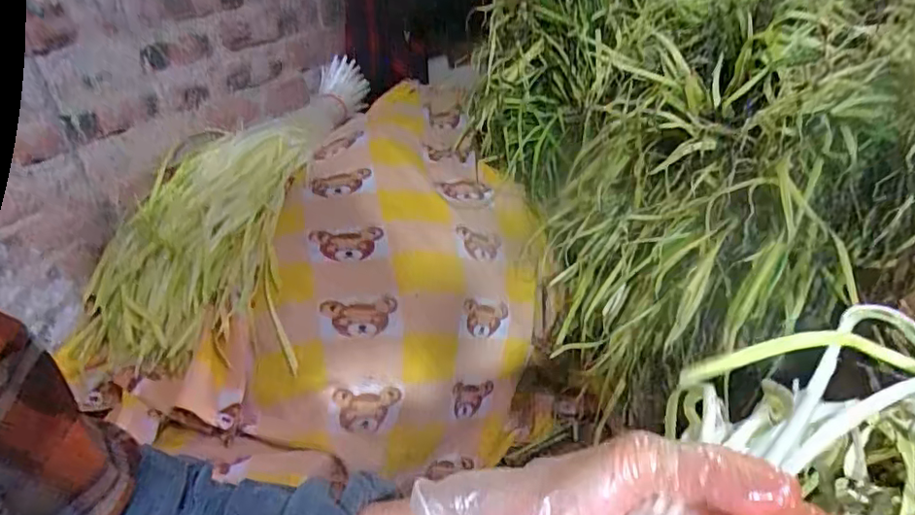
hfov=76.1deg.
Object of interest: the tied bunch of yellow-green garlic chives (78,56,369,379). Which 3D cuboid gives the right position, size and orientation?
[{"bbox_3d":[-0.321,-0.125,0.948,0.322,0.131,0.661,2,46,11],"label":"tied bunch of yellow-green garlic chives"}]

